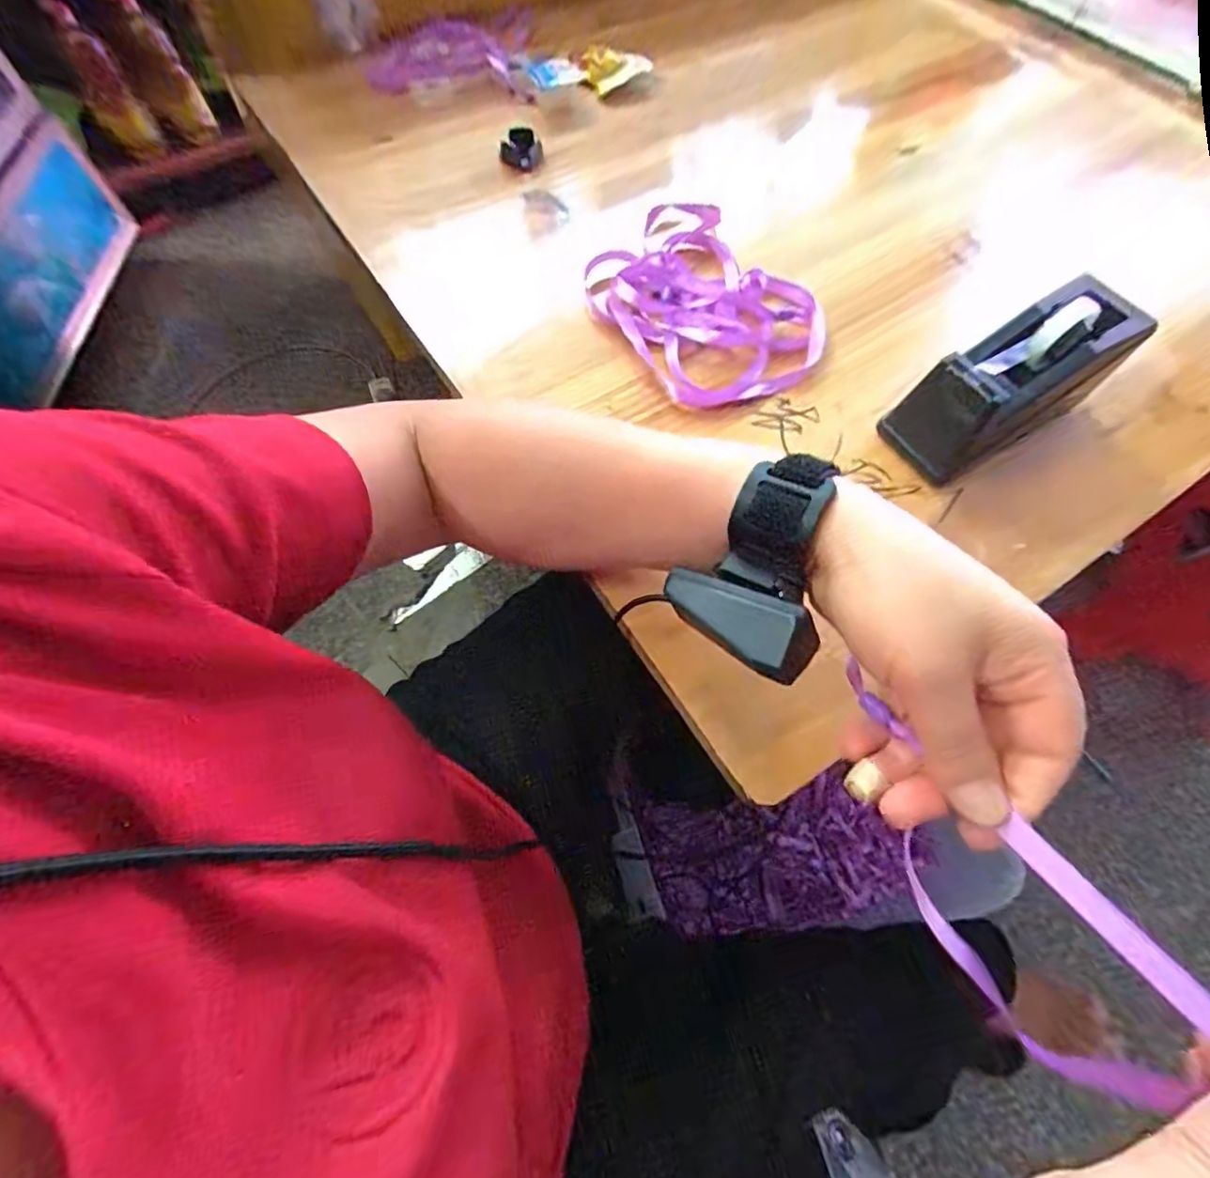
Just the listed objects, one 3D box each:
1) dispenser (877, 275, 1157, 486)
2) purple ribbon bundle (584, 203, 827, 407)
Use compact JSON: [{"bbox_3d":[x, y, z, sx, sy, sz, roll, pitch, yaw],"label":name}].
[{"bbox_3d":[0.256,-0.131,0.352,0.155,0.073,0.060,-27,68,-14],"label":"dispenser"},{"bbox_3d":[0.068,-0.222,0.416,0.133,0.026,0.197,-27,68,-14],"label":"purple ribbon bundle"}]

